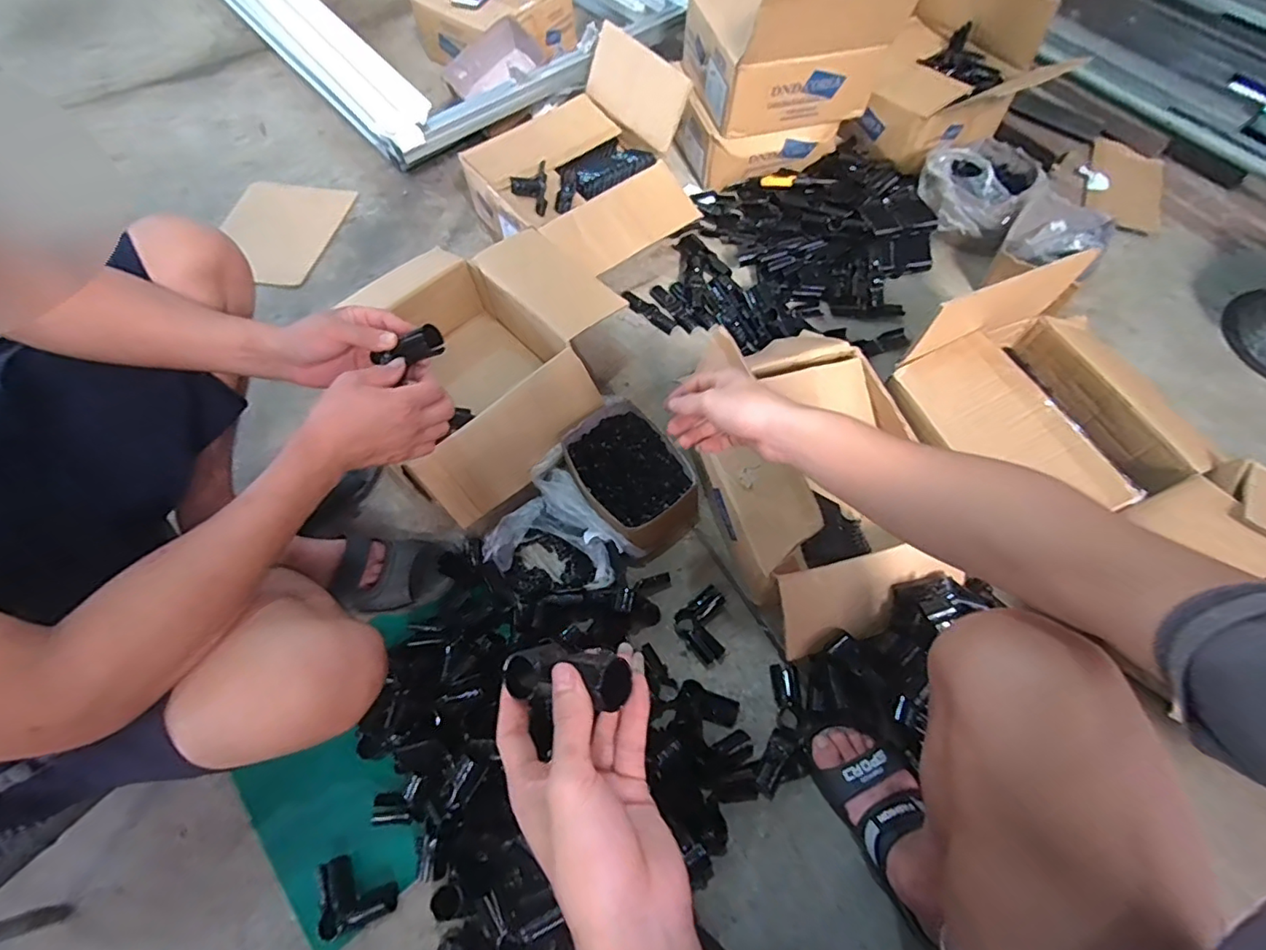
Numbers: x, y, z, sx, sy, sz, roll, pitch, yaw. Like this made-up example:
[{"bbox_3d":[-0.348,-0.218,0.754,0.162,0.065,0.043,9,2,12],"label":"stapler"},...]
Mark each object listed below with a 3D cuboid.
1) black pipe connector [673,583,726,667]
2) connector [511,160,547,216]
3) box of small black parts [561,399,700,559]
[{"bbox_3d":[0.109,0.213,0.802,0.087,0.033,0.085,-39,68,-16],"label":"black pipe connector"},{"bbox_3d":[-0.199,-0.552,1.071,0.064,0.028,0.133,-5,63,-1],"label":"connector"},{"bbox_3d":[-0.002,0.005,0.886,0.155,0.082,0.220,-32,66,-14],"label":"box of small black parts"}]

